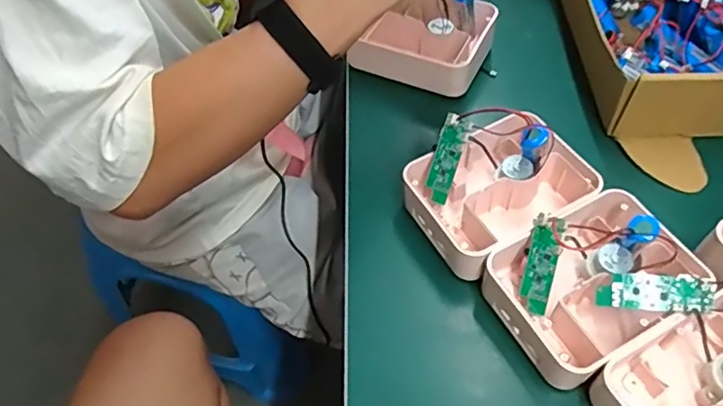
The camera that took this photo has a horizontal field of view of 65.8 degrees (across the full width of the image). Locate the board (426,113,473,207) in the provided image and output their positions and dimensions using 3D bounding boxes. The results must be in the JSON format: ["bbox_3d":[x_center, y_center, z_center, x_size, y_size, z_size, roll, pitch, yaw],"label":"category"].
[{"bbox_3d":[0.070,-0.034,0.448,0.026,0.008,0.069,18,92,-14],"label":"board"}]

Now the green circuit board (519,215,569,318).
[{"bbox_3d":[0.129,0.044,0.396,0.024,0.010,0.069,11,93,7],"label":"green circuit board"}]

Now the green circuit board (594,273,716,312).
[{"bbox_3d":[0.192,0.058,0.367,0.070,0.004,0.022,1,71,18],"label":"green circuit board"}]

